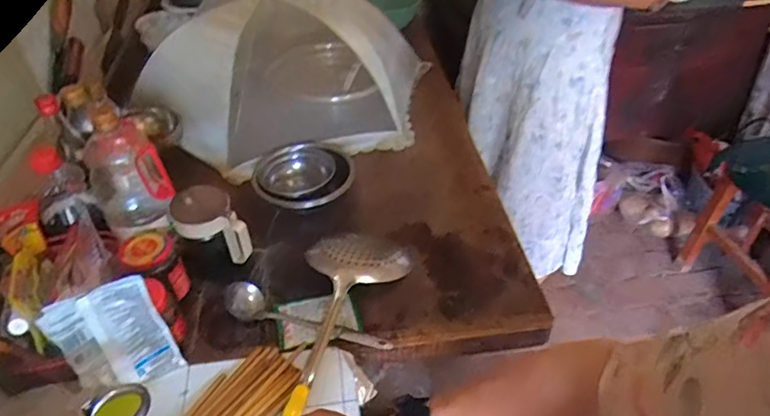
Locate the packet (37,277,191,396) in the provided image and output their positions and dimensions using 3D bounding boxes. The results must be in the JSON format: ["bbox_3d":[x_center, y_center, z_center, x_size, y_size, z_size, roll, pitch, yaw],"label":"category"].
[{"bbox_3d":[-0.330,0.163,0.653,0.113,0.147,0.014,-26,28,-21],"label":"packet"}]

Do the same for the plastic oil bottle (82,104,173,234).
[{"bbox_3d":[-0.388,-0.063,0.785,0.084,0.196,0.088,26,47,29],"label":"plastic oil bottle"}]

